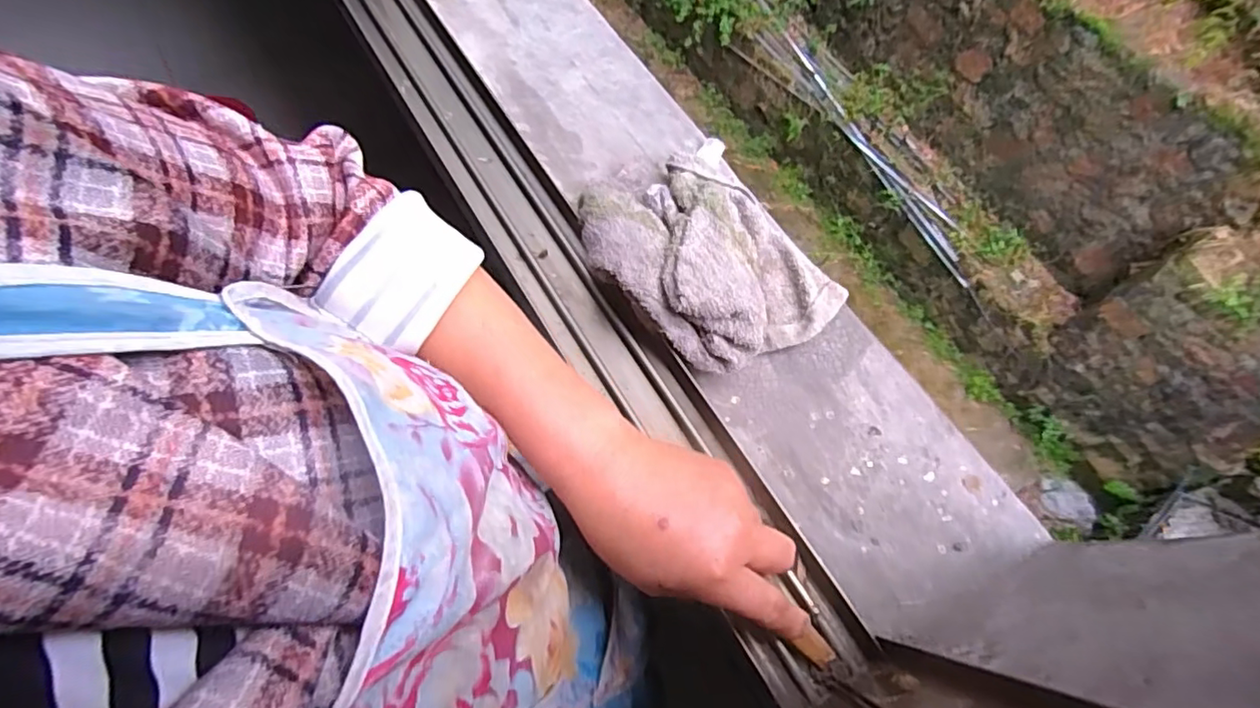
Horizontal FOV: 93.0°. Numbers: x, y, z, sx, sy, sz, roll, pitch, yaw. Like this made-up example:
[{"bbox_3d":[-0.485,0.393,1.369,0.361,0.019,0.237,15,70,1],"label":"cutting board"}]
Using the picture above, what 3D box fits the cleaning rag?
[{"bbox_3d":[0.059,-0.072,0.441,0.150,0.067,0.168,-36,70,-9],"label":"cleaning rag"}]

